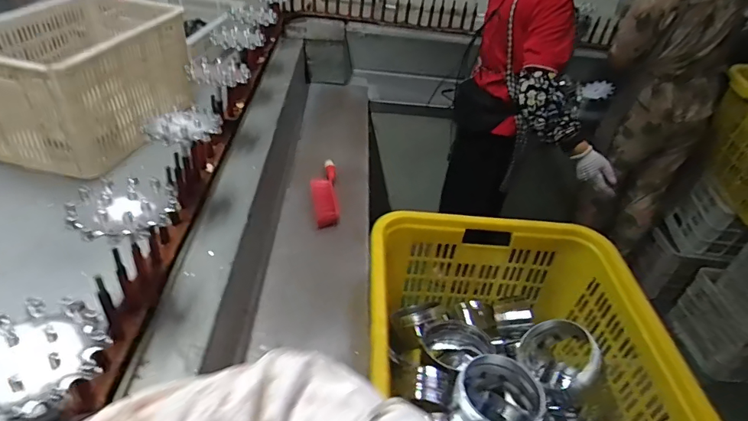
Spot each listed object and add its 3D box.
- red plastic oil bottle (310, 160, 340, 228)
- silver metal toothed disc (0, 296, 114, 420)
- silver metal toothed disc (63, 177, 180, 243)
[{"bbox_3d":[-0.142,-0.058,1.319,0.072,0.034,0.274,0,40,-8],"label":"red plastic oil bottle"},{"bbox_3d":[-0.366,0.152,0.491,0.149,0.022,0.142,4,39,-3],"label":"silver metal toothed disc"},{"bbox_3d":[-0.374,-0.006,0.690,0.147,0.020,0.140,4,39,-3],"label":"silver metal toothed disc"}]

